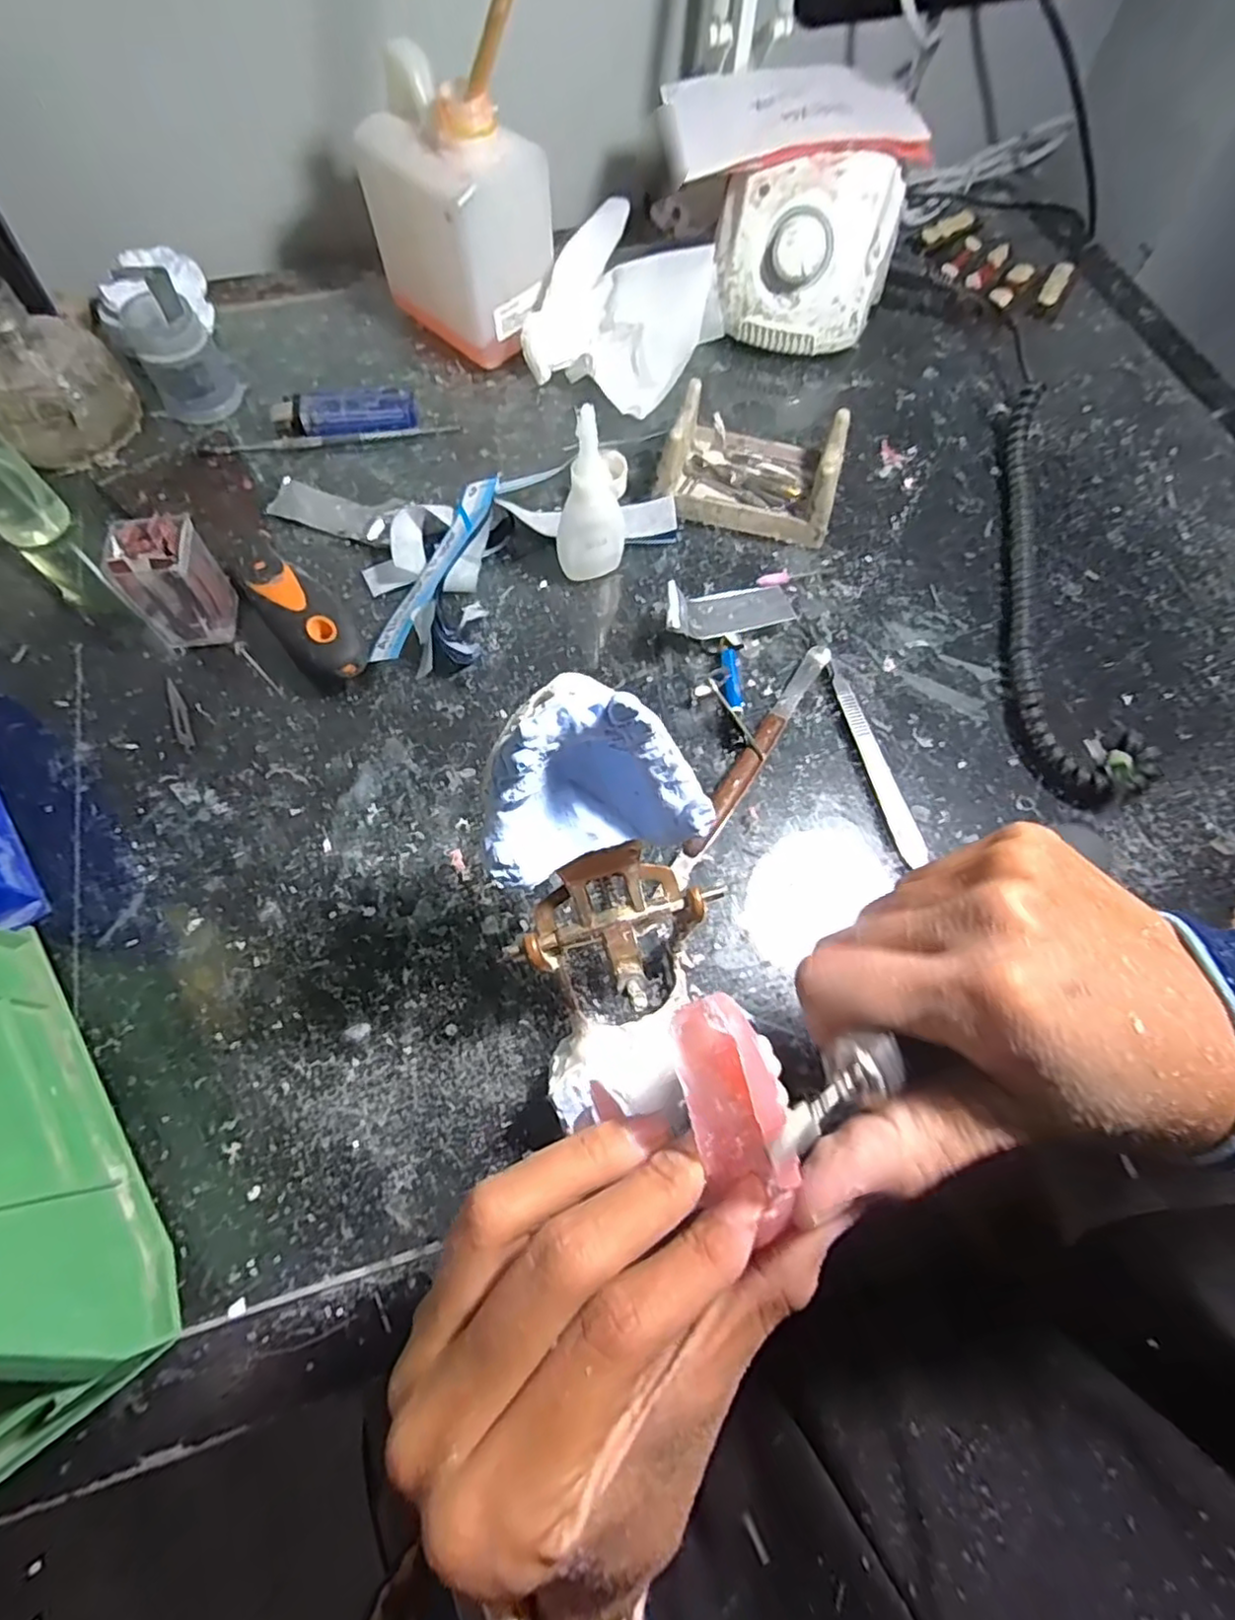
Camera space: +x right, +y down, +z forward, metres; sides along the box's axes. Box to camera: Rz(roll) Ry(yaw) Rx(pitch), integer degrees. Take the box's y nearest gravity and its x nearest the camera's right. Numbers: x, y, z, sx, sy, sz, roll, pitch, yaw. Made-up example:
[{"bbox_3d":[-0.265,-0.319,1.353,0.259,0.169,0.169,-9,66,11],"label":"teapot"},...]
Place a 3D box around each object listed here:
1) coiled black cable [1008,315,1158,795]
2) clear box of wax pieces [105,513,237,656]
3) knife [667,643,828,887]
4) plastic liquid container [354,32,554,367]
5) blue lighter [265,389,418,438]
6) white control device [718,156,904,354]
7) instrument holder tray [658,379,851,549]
[{"bbox_3d":[0.232,-0.153,0.364,0.054,0.021,0.322,3,68,0],"label":"coiled black cable"},{"bbox_3d":[-0.210,-0.107,0.313,0.032,0.052,0.035,-1,68,-2],"label":"clear box of wax pieces"},{"bbox_3d":[0.065,-0.026,0.311,0.011,0.010,0.145,32,71,11],"label":"knife"},{"bbox_3d":[-0.089,-0.341,0.380,0.070,0.119,0.088,-42,75,-16],"label":"plastic liquid container"},{"bbox_3d":[-0.162,-0.235,0.391,0.081,0.016,0.025,-10,69,-6],"label":"blue lighter"},{"bbox_3d":[0.115,-0.337,0.406,0.104,0.078,0.080,6,68,1],"label":"white control device"},{"bbox_3d":[0.077,-0.194,0.366,0.095,0.042,0.063,16,68,5],"label":"instrument holder tray"}]

